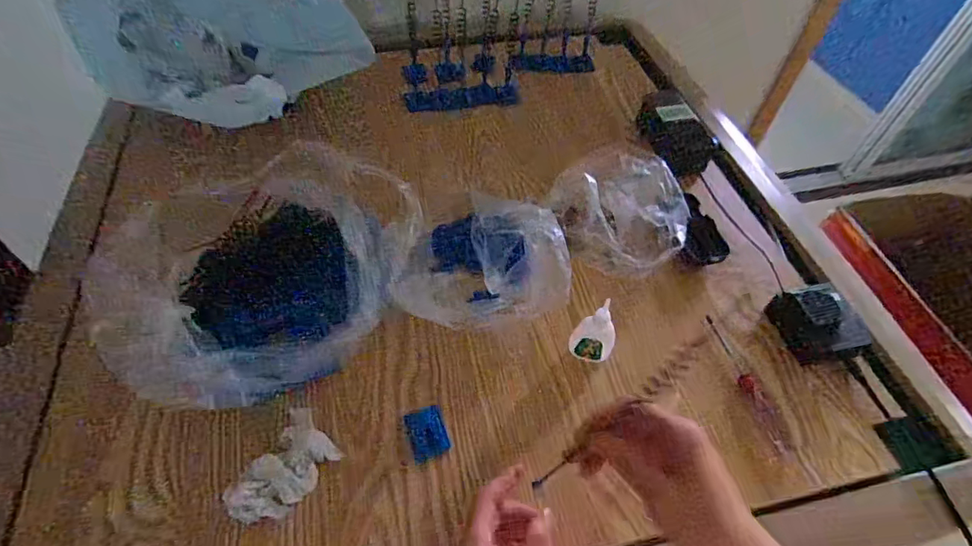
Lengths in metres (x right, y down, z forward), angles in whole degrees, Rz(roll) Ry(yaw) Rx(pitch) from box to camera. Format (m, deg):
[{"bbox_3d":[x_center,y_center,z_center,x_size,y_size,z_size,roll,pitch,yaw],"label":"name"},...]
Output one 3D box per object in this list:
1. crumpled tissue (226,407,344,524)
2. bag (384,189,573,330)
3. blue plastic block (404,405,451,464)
[{"bbox_3d":[-0.172,0.169,0.433,0.054,0.017,0.092,30,58,18],"label":"crumpled tissue"},{"bbox_3d":[-0.005,-0.012,0.546,0.183,0.074,0.115,-4,54,-6],"label":"bag"},{"bbox_3d":[-0.053,0.146,0.464,0.034,0.006,0.045,-15,56,-14],"label":"blue plastic block"}]

